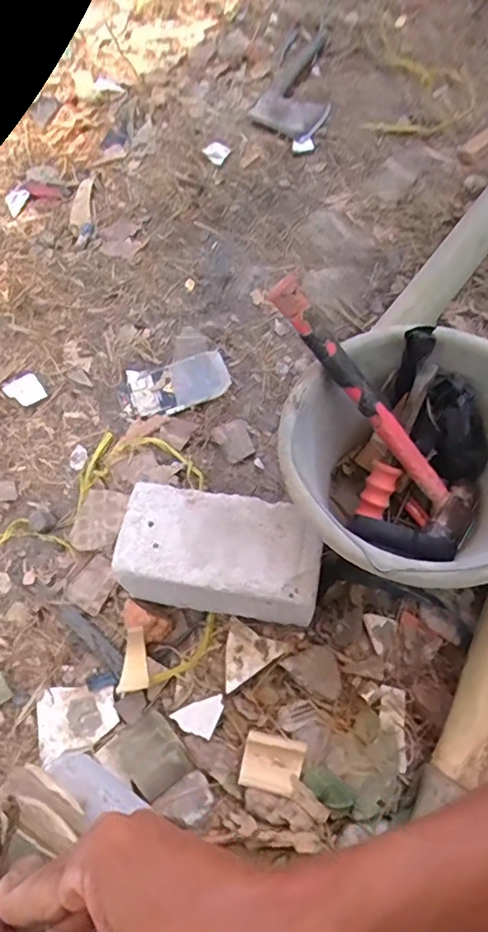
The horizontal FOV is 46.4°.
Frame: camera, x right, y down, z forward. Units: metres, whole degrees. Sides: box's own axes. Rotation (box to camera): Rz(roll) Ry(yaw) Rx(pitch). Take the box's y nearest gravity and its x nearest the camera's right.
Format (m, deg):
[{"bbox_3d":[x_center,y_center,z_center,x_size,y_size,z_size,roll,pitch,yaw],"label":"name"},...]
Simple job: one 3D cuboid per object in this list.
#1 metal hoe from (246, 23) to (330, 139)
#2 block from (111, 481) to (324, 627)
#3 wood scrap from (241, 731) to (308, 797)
[{"bbox_3d":[0.128,-0.702,1.026,0.126,0.016,0.353,23,66,12],"label":"metal hoe"},{"bbox_3d":[-0.022,0.096,0.591,0.196,0.100,0.109,7,62,4],"label":"block"},{"bbox_3d":[0.028,0.286,0.549,0.057,0.016,0.048,12,64,6],"label":"wood scrap"}]

